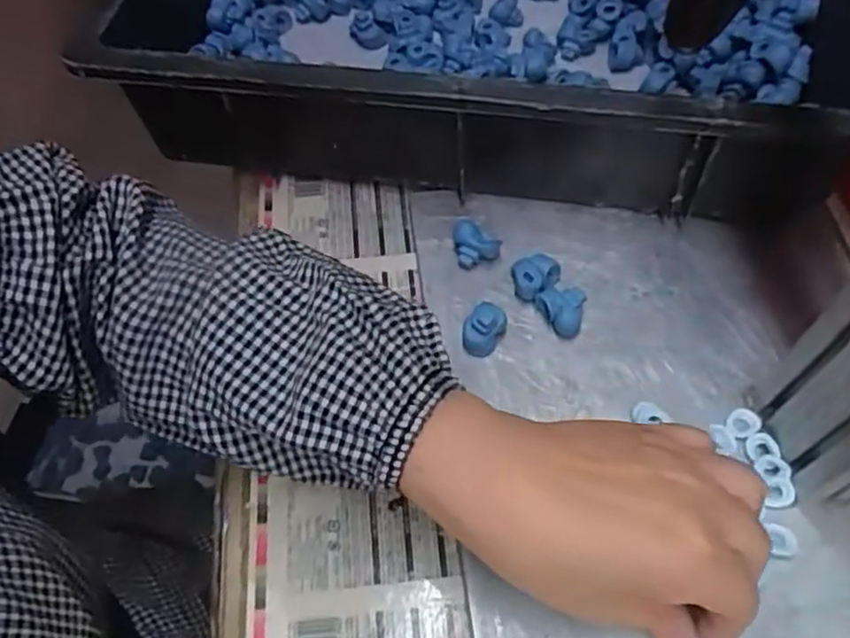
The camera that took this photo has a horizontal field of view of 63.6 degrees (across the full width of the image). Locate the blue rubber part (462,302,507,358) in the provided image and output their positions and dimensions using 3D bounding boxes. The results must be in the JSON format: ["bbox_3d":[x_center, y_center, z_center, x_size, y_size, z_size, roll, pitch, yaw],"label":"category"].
[{"bbox_3d":[0.031,0.007,0.369,0.017,0.024,0.023,31,65,19],"label":"blue rubber part"}]

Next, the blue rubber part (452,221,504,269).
[{"bbox_3d":[0.030,-0.043,0.398,0.025,0.026,0.017,-16,59,-7],"label":"blue rubber part"}]

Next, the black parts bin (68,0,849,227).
[{"bbox_3d":[0.042,-0.228,0.467,0.452,0.098,0.331,8,59,7],"label":"black parts bin"}]

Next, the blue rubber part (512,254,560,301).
[{"bbox_3d":[0.061,-0.023,0.389,0.024,0.017,0.024,-1,59,2],"label":"blue rubber part"}]

